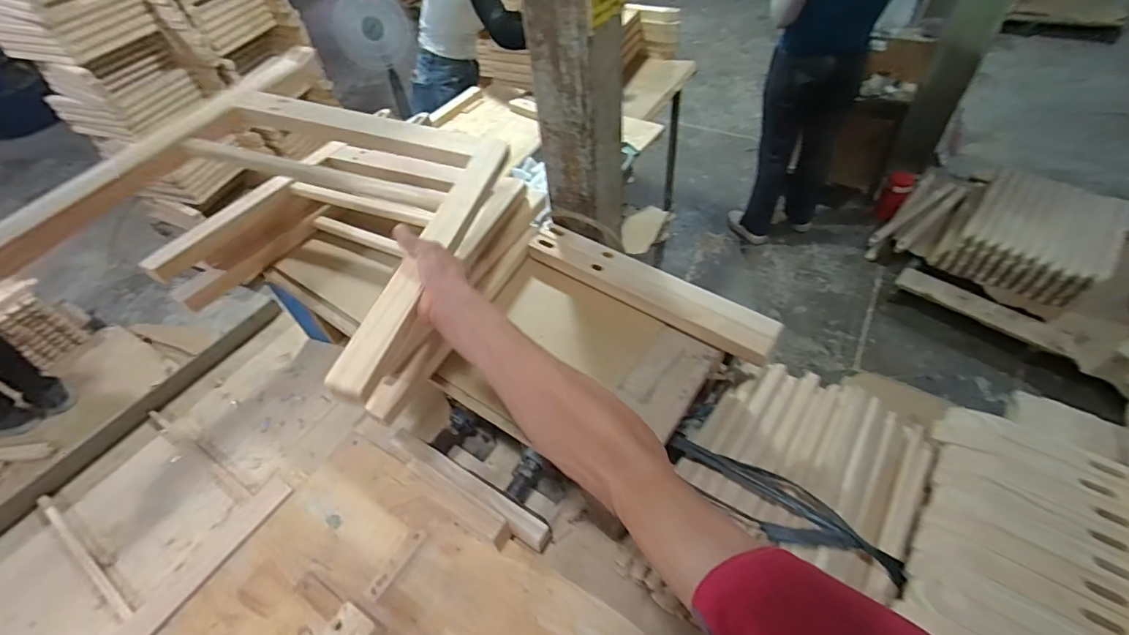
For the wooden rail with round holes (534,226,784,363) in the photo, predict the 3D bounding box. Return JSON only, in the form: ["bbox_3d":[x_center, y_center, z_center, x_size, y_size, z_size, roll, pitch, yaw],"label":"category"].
[{"bbox_3d":[0.127,-0.050,0.784,0.432,0.036,0.077,27,57,26],"label":"wooden rail with round holes"}]

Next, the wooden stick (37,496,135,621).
[{"bbox_3d":[-0.785,0.386,0.792,0.332,0.013,0.019,25,56,25],"label":"wooden stick"}]

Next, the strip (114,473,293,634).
[{"bbox_3d":[-0.586,0.413,0.731,0.074,0.017,0.391,11,48,36],"label":"strip"}]

